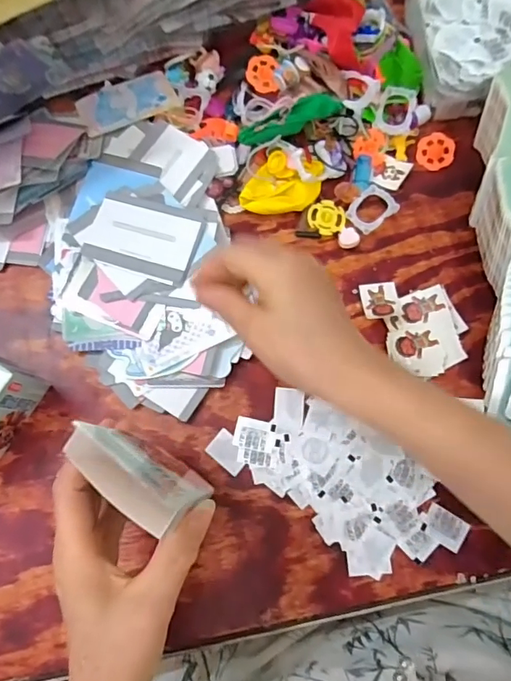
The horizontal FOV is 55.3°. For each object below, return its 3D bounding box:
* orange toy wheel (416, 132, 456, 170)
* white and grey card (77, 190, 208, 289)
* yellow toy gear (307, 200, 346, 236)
[{"bbox_3d":[0.162,-0.170,0.439,0.033,0.004,0.033,0,91,12],"label":"orange toy wheel"},{"bbox_3d":[-0.092,-0.086,0.408,0.093,0.007,0.067,15,78,5],"label":"white and grey card"},{"bbox_3d":[0.062,-0.108,0.428,0.033,0.007,0.032,7,78,3],"label":"yellow toy gear"}]

